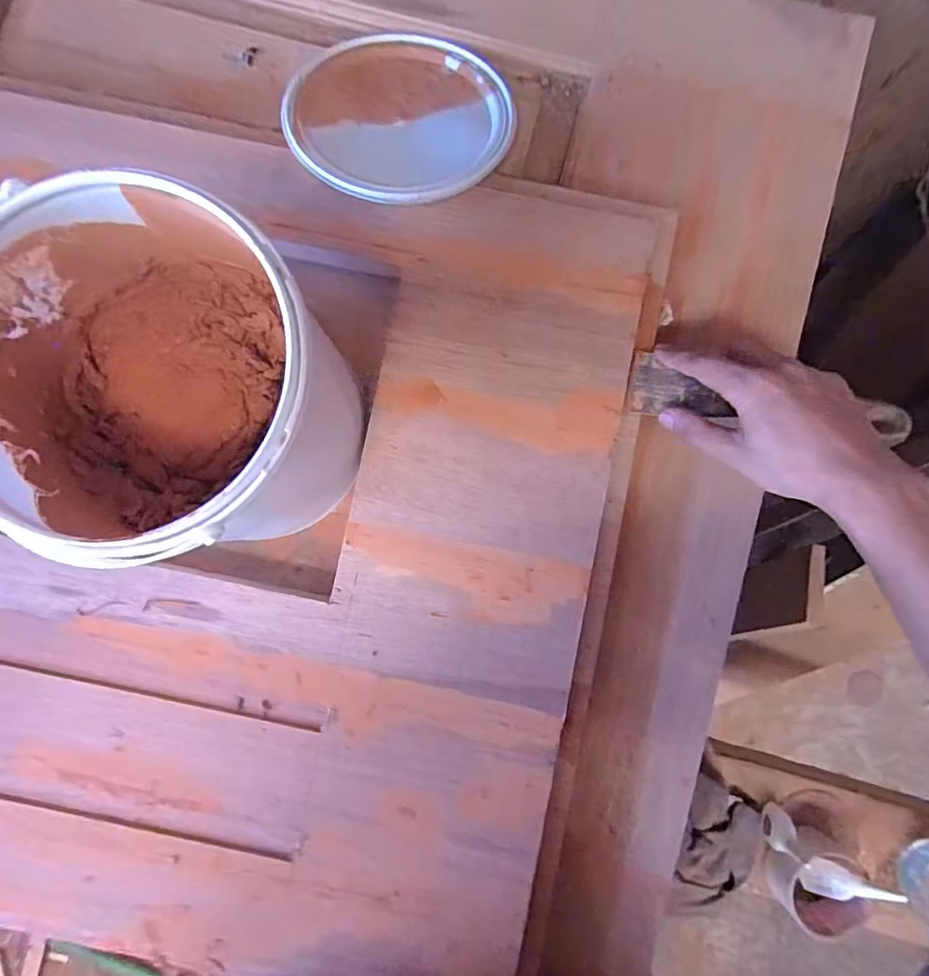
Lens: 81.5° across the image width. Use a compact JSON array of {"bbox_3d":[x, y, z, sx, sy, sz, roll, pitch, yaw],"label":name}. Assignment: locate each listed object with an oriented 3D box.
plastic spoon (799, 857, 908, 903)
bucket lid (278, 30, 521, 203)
[{"bbox_3d":[0.387,0.400,0.544,0.021,0.095,0.029,-16,81,-36],"label":"plastic spoon"},{"bbox_3d":[-0.048,-0.297,0.426,0.170,0.011,0.164,1,75,-3],"label":"bucket lid"}]

